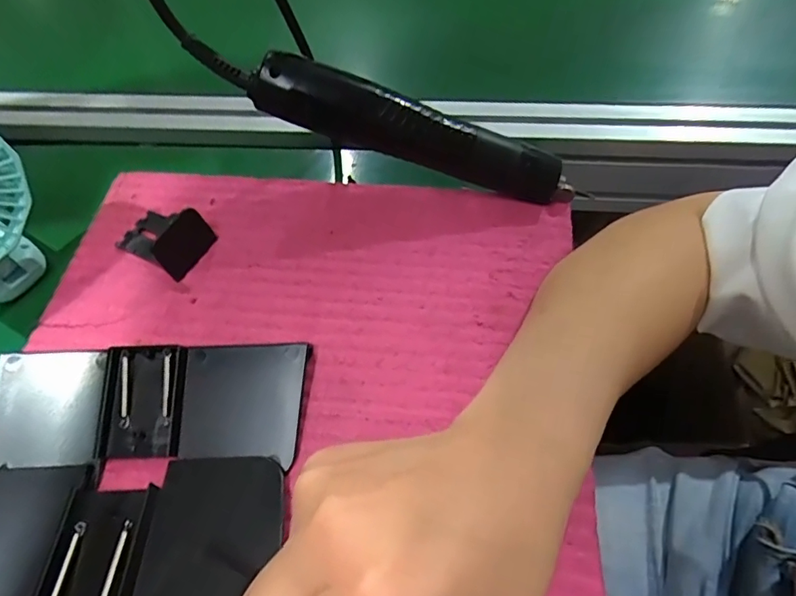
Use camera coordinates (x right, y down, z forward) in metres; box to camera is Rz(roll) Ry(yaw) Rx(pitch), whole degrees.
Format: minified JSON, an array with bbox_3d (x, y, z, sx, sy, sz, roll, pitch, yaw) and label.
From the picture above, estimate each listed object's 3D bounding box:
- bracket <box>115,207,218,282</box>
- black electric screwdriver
[{"bbox_3d":[-0.149,-0.042,0.318,0.058,0.028,0.036,26,63,16],"label":"bracket"},{"bbox_3d":[0.016,-0.101,0.316,0.205,0.032,0.028,16,59,-11],"label":"black electric screwdriver"}]

